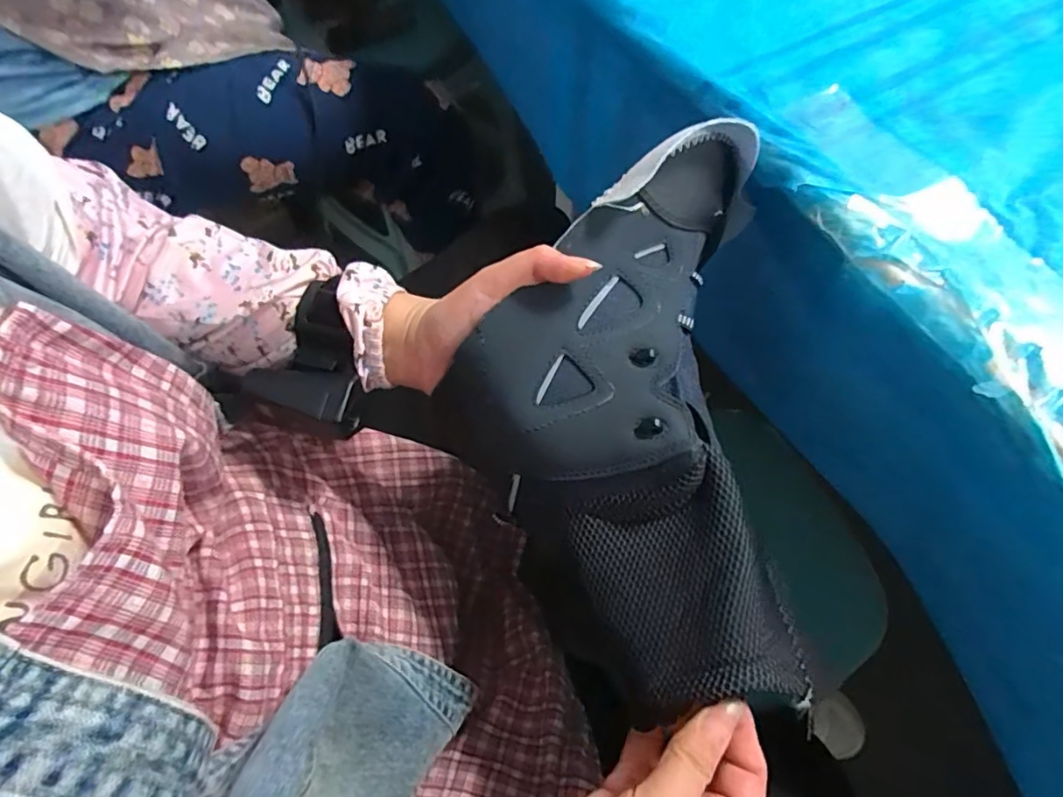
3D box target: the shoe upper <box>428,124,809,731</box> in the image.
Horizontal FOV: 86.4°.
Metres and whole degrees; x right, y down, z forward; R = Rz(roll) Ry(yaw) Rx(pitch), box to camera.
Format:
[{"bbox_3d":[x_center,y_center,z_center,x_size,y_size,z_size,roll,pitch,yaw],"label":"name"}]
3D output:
[{"bbox_3d":[0.041,-0.010,0.294,0.167,0.078,0.287,0,65,2],"label":"shoe upper"}]

